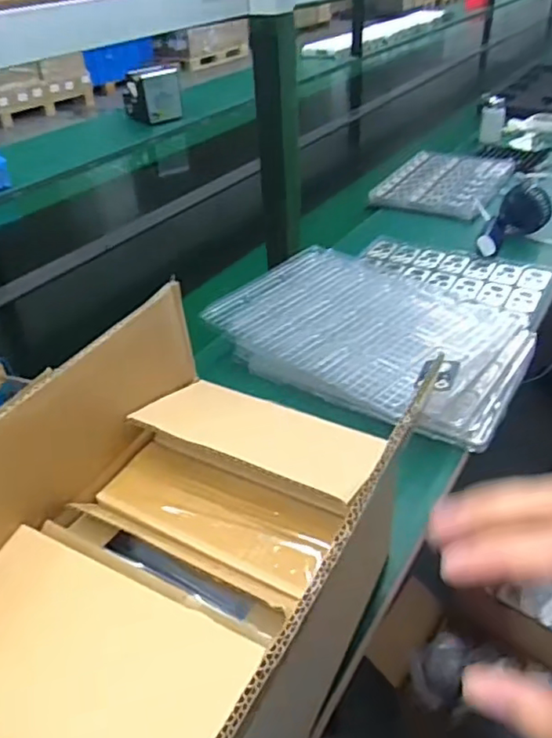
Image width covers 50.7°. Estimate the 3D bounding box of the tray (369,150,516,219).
[{"bbox_3d":[0.384,-0.430,1.324,0.249,0.022,0.369,19,42,28],"label":"tray"}]

